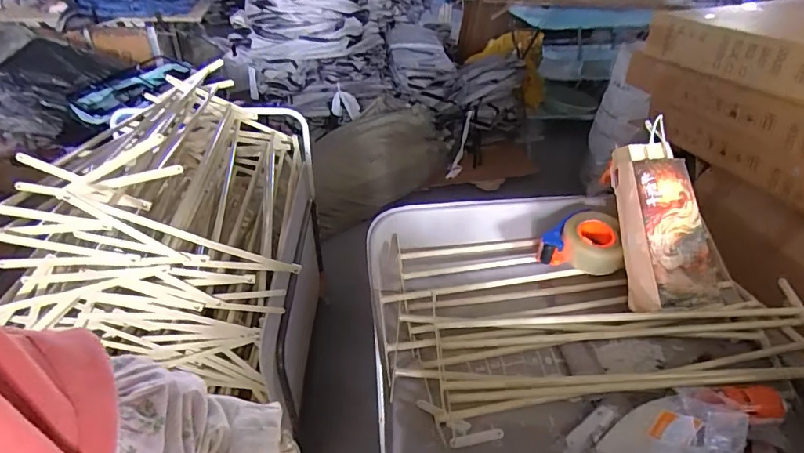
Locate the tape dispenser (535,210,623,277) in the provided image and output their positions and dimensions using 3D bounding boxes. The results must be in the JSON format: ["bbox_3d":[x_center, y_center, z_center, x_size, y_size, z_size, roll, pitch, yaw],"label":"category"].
[{"bbox_3d":[0.366,0.035,0.996,0.156,0.093,0.117,10,36,11],"label":"tape dispenser"}]

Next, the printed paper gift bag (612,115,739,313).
[{"bbox_3d":[0.490,-0.017,0.916,0.156,0.346,0.080,-10,-7,-12],"label":"printed paper gift bag"}]

